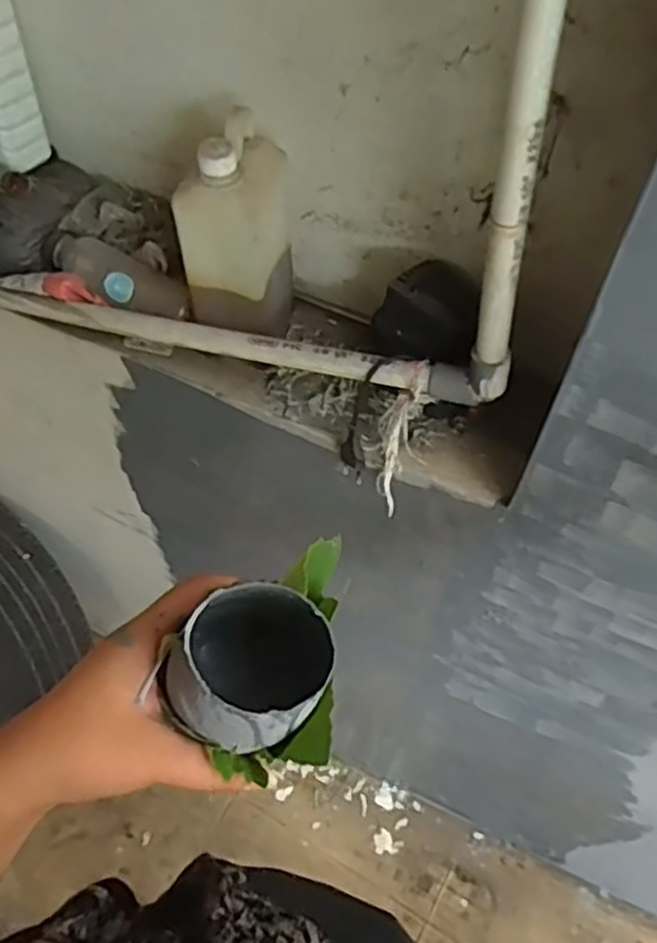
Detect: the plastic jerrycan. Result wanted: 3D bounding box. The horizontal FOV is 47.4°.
[{"bbox_3d":[-0.075,-0.193,0.634,0.063,0.187,0.100,24,59,13],"label":"plastic jerrycan"}]

